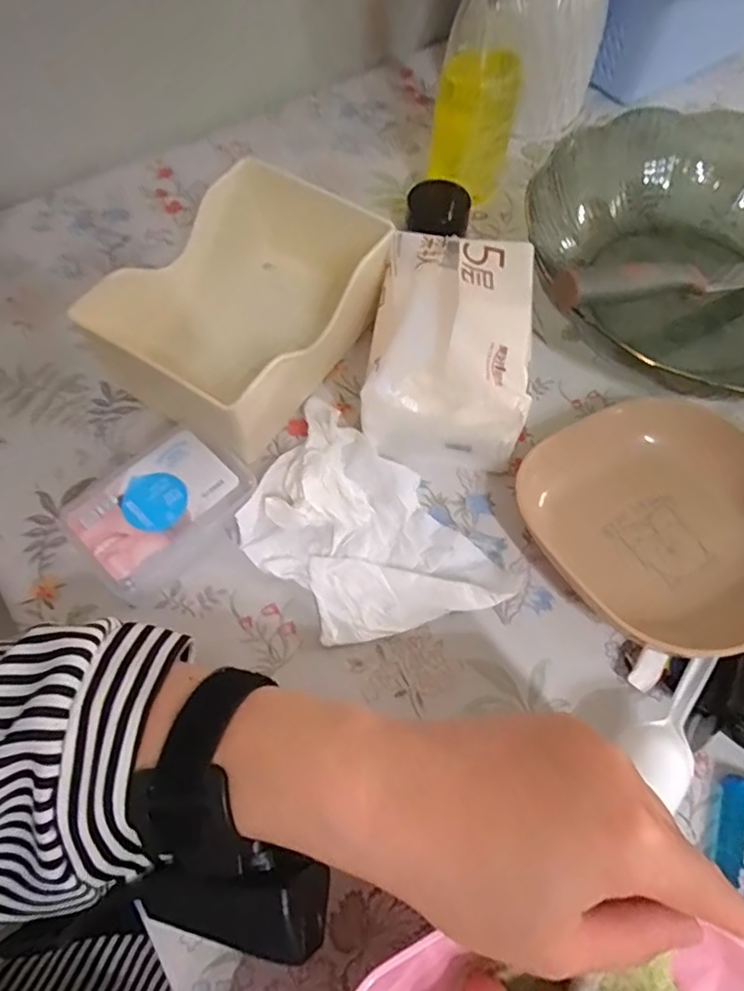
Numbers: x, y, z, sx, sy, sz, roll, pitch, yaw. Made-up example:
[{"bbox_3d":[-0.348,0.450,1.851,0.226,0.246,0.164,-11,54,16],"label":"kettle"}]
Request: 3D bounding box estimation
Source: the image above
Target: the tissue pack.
[{"bbox_3d":[0.044,-0.084,0.344,0.083,0.074,0.120,7,64,1],"label":"tissue pack"}]

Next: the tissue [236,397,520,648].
[{"bbox_3d":[-0.010,0.021,0.324,0.092,0.022,0.149,-39,72,-19],"label":"tissue"}]

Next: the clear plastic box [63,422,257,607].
[{"bbox_3d":[-0.112,0.007,0.320,0.088,0.030,0.058,-39,71,-19],"label":"clear plastic box"}]

